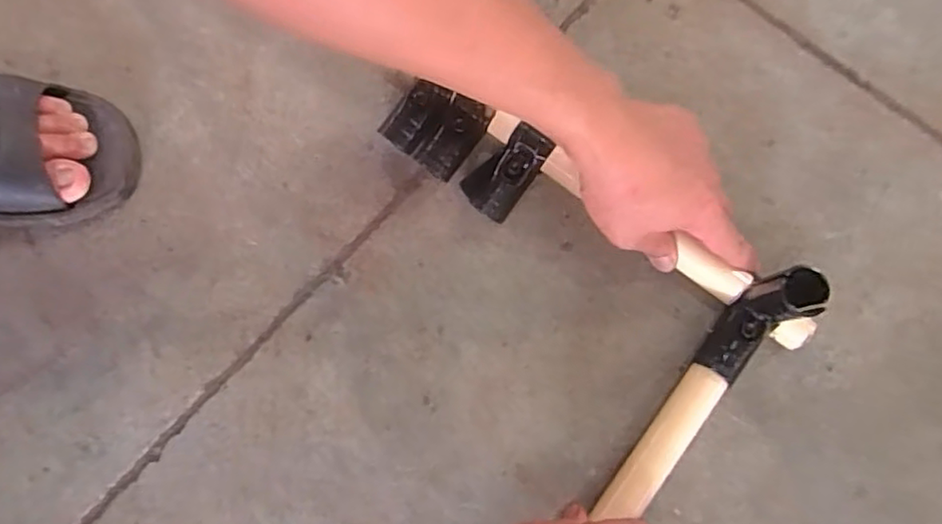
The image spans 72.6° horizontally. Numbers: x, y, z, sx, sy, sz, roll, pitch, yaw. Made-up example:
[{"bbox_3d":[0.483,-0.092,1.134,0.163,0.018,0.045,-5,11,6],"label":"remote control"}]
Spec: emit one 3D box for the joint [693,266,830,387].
[{"bbox_3d":[0.194,0.045,0.442,0.033,0.080,0.078,40,81,6],"label":"joint"}]

